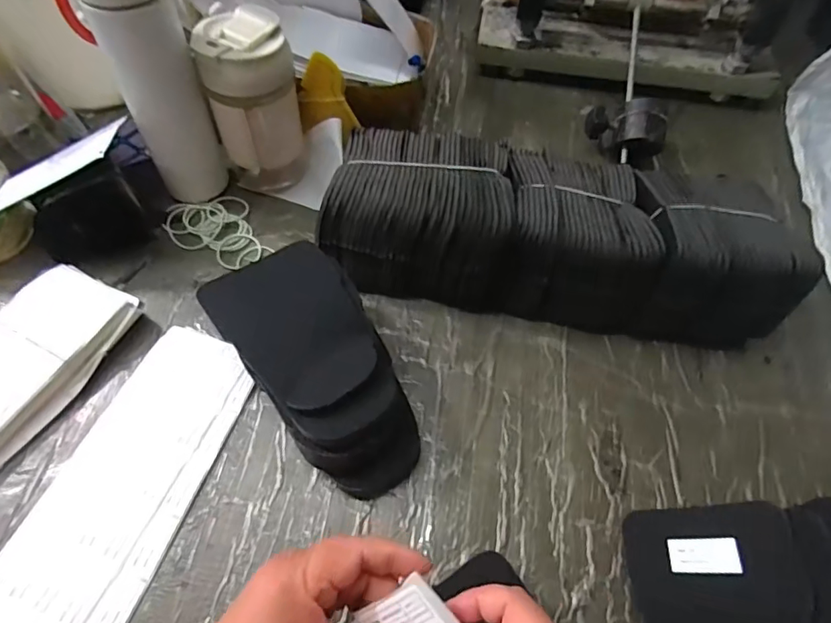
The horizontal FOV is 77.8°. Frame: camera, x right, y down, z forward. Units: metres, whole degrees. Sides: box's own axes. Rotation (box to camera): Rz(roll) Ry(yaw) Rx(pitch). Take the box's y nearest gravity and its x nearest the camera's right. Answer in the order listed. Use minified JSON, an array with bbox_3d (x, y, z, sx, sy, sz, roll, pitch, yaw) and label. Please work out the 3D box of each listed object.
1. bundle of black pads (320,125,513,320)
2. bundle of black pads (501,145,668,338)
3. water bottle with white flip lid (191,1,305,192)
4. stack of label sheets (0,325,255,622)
[{"bbox_3d":[0.007,-0.095,0.476,0.152,0.104,0.132,9,59,3],"label":"bundle of black pads"},{"bbox_3d":[0.143,-0.069,0.468,0.125,0.098,0.140,6,58,1],"label":"bundle of black pads"},{"bbox_3d":[-0.152,-0.193,0.497,0.081,0.155,0.074,-14,60,-11],"label":"water bottle with white flip lid"},{"bbox_3d":[-0.218,0.132,0.383,0.104,0.011,0.263,17,59,8],"label":"stack of label sheets"}]

